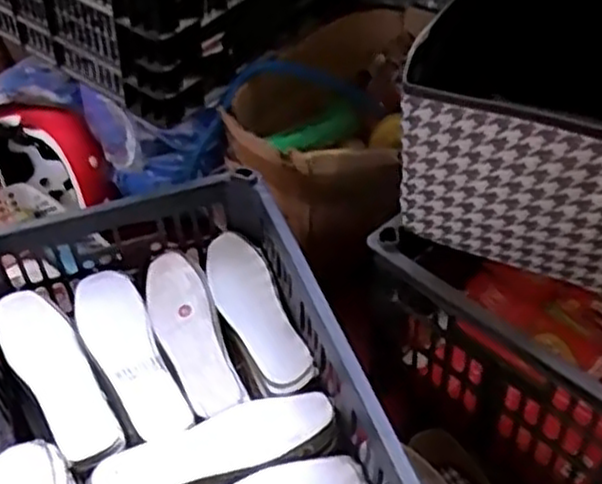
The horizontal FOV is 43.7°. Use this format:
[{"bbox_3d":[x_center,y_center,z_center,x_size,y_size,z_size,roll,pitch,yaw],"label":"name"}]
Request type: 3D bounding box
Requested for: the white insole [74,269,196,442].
[{"bbox_3d":[-0.181,0.115,0.777,0.068,0.017,0.227,-20,49,-17],"label":"white insole"}]

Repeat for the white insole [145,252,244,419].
[{"bbox_3d":[-0.121,0.097,0.799,0.064,0.020,0.212,-15,48,-13],"label":"white insole"}]

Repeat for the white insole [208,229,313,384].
[{"bbox_3d":[-0.054,0.071,0.817,0.063,0.024,0.217,-17,48,-14],"label":"white insole"}]

